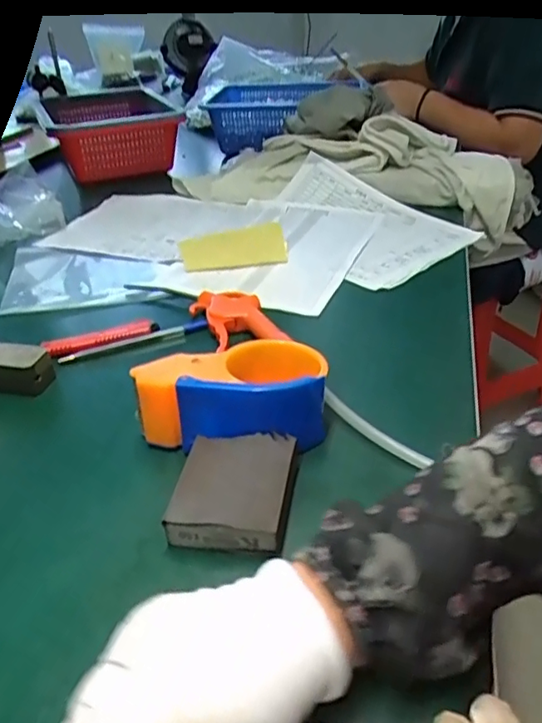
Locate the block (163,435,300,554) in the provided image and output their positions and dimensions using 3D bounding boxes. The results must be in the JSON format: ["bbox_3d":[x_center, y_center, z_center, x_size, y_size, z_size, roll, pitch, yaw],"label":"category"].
[{"bbox_3d":[-0.022,0.083,0.369,0.070,0.027,0.079,3,34,10],"label":"block"}]

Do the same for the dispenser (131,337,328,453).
[{"bbox_3d":[-0.024,0.027,0.425,0.128,0.067,0.083,5,35,12],"label":"dispenser"}]

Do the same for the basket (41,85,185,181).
[{"bbox_3d":[-0.298,-0.426,1.066,0.196,0.102,0.357,-14,35,-16],"label":"basket"}]

